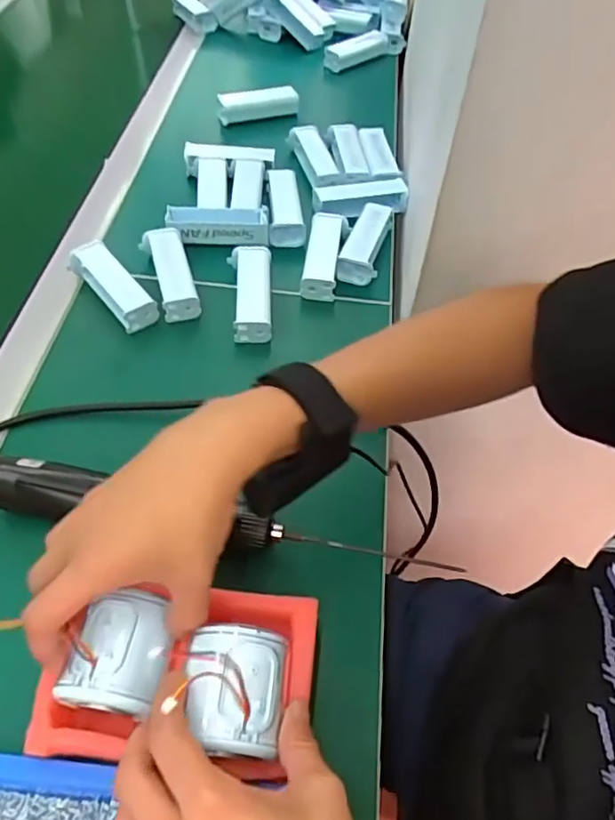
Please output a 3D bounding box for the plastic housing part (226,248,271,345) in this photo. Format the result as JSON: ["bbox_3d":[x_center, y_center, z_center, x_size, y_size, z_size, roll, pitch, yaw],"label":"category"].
[{"bbox_3d":[-0.053,-0.108,0.555,0.038,0.028,0.107,-1,53,-3],"label":"plastic housing part"}]

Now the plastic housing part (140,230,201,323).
[{"bbox_3d":[-0.129,-0.129,0.563,0.037,0.032,0.104,-13,54,-12],"label":"plastic housing part"}]

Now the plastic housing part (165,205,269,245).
[{"bbox_3d":[-0.089,-0.184,0.599,0.100,0.036,0.029,0,53,-2],"label":"plastic housing part"}]

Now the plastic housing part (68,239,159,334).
[{"bbox_3d":[-0.177,-0.115,0.548,0.035,0.031,0.103,-34,61,-25],"label":"plastic housing part"}]

